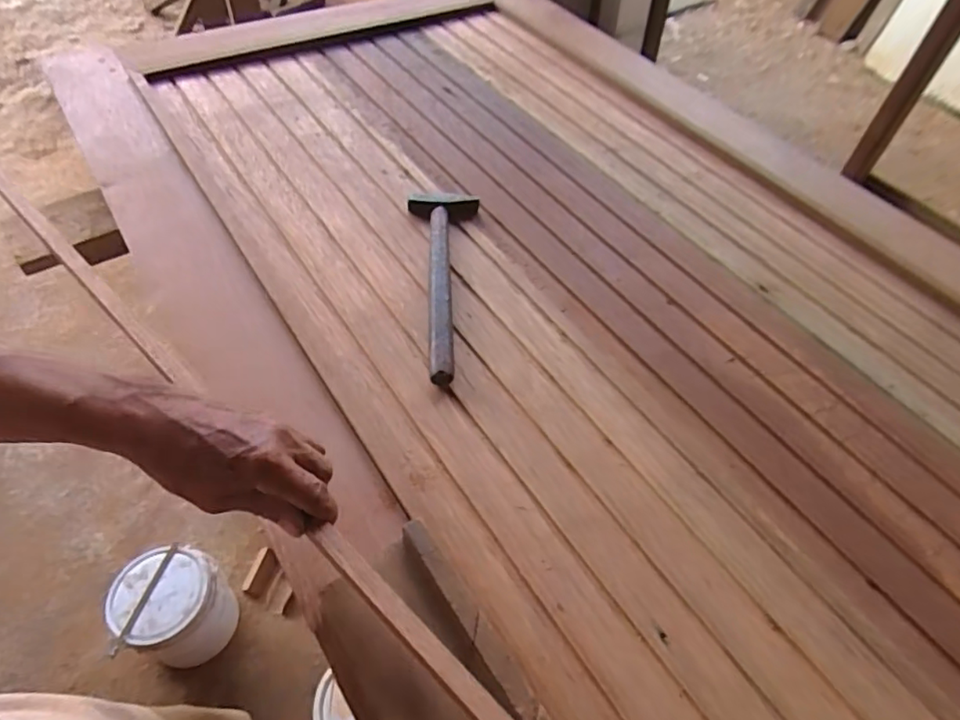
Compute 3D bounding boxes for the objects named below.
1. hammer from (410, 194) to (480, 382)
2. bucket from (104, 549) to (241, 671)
[{"bbox_3d":[-0.047,-0.096,0.657,0.082,0.022,0.288,2,52,-3],"label":"hammer"},{"bbox_3d":[-0.592,0.485,1.138,0.185,0.205,0.175,2,52,-3],"label":"bucket"}]

